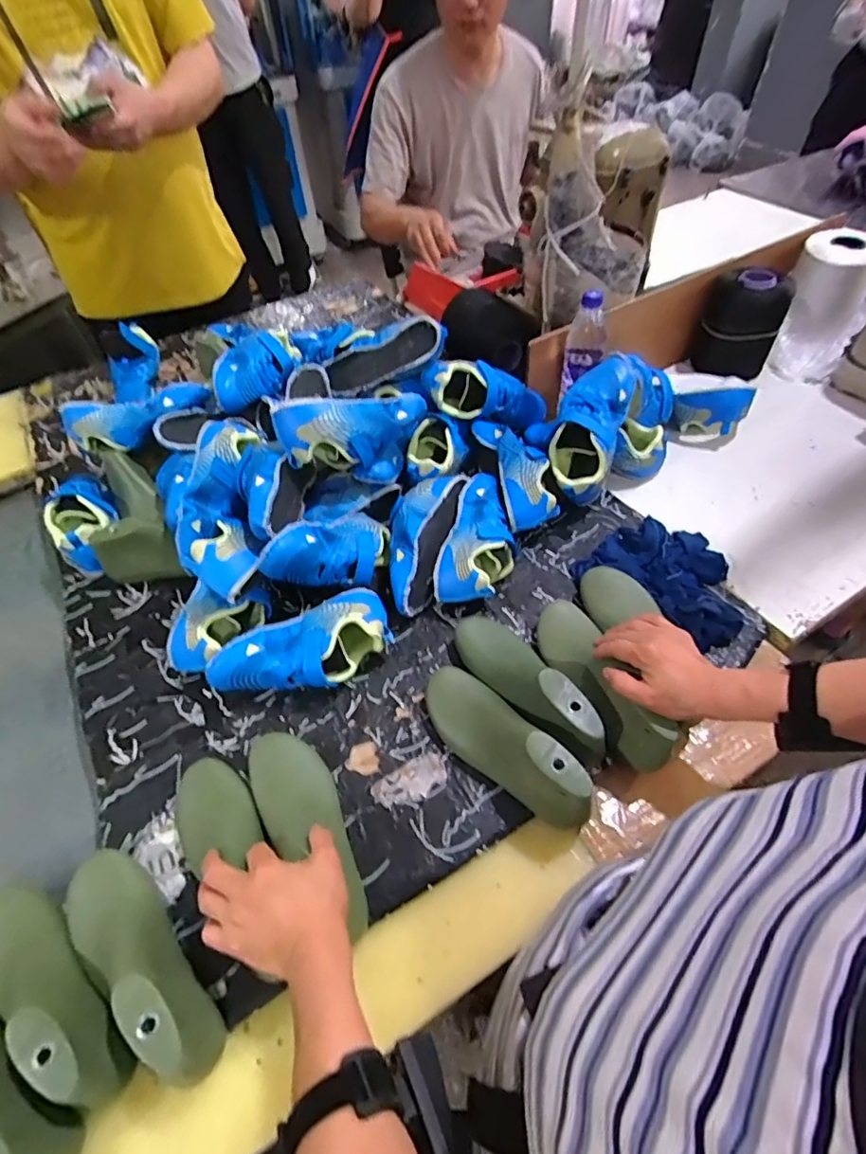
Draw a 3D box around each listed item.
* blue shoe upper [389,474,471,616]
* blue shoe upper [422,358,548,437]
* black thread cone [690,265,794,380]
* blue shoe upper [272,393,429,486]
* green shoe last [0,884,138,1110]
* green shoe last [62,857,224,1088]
[{"bbox_3d":[-0.019,-0.057,0.722,0.082,0.065,0.210,12,55,12],"label":"blue shoe upper"},{"bbox_3d":[0.096,-0.295,0.861,0.211,0.081,0.084,10,50,-22],"label":"blue shoe upper"},{"bbox_3d":[0.587,-0.484,1.014,0.135,0.157,0.128,26,59,21],"label":"black thread cone"},{"bbox_3d":[-0.095,-0.197,0.722,0.215,0.119,0.080,-31,58,-18],"label":"blue shoe upper"},{"bbox_3d":[-0.344,0.358,0.465,0.209,0.080,0.080,19,56,33],"label":"green shoe last"},{"bbox_3d":[-0.259,0.336,0.453,0.068,0.094,0.201,-37,60,-22],"label":"green shoe last"}]

